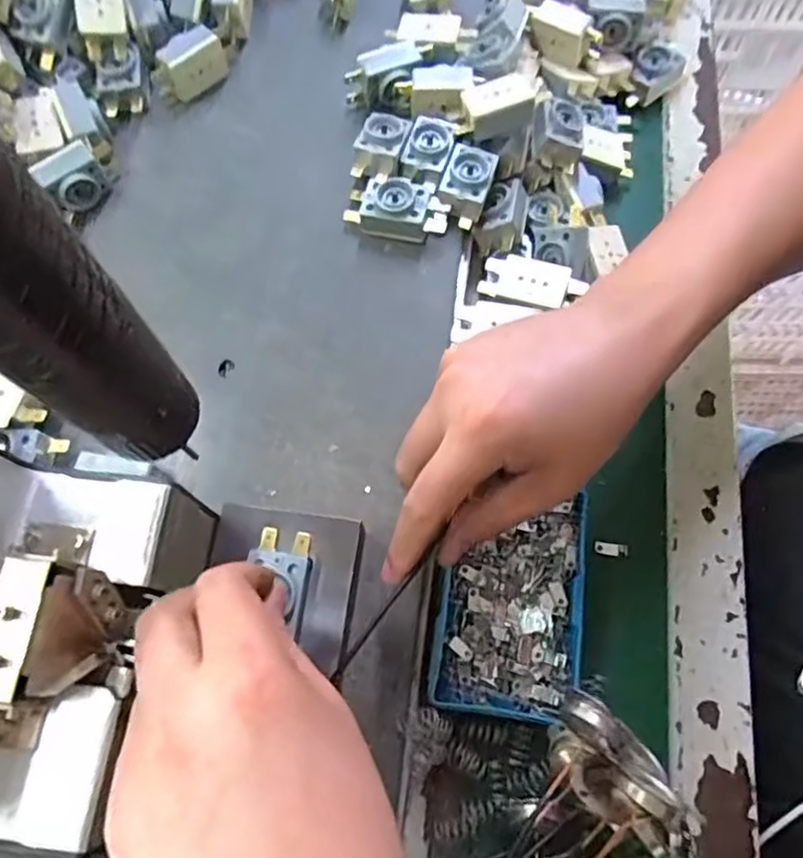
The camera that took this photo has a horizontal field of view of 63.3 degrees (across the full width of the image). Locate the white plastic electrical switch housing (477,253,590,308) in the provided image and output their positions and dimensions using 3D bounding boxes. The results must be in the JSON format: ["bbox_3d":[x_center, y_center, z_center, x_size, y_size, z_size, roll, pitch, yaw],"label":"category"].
[{"bbox_3d":[0.073,-0.082,0.366,0.056,0.013,0.024,17,70,5],"label":"white plastic electrical switch housing"}]

